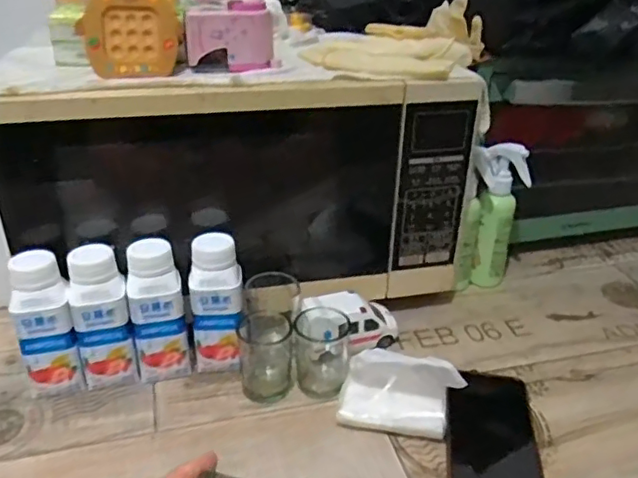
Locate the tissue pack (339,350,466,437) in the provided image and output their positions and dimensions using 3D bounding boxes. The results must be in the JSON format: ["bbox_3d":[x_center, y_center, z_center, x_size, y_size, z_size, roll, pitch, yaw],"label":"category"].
[{"bbox_3d":[0.072,0.135,0.532,0.105,0.073,0.063,5,29,7],"label":"tissue pack"}]

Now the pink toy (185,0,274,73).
[{"bbox_3d":[-0.082,-0.190,0.539,0.077,0.059,0.036,-3,32,-8],"label":"pink toy"}]

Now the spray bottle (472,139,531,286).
[{"bbox_3d":[0.212,-0.022,0.706,0.063,0.183,0.043,8,30,13],"label":"spray bottle"}]

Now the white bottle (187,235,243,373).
[{"bbox_3d":[-0.098,0.070,0.570,0.052,0.139,0.052,-4,30,-9],"label":"white bottle"}]

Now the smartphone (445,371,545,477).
[{"bbox_3d":[0.152,0.176,0.507,0.078,0.015,0.169,6,29,8],"label":"smartphone"}]

